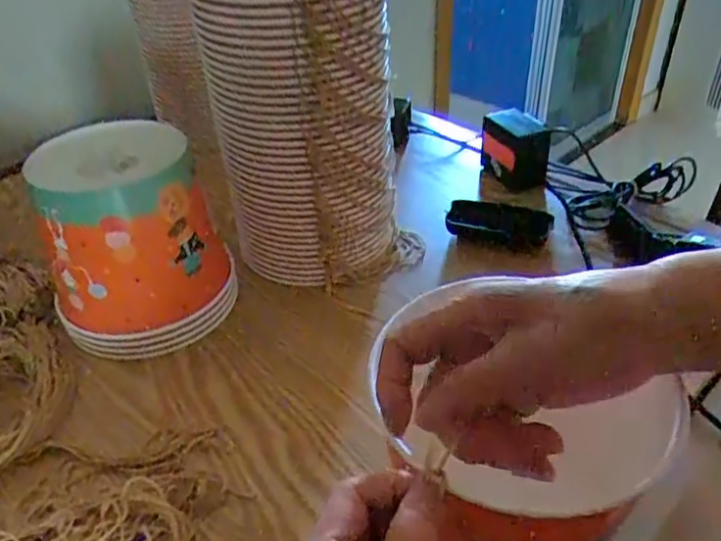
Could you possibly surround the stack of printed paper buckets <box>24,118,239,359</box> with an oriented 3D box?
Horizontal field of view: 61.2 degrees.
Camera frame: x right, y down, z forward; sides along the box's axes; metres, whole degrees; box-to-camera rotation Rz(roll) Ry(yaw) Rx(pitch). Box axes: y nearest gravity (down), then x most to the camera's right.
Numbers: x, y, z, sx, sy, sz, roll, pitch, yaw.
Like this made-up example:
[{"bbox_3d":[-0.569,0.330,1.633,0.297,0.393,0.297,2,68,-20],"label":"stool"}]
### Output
[{"bbox_3d":[-0.197,-0.024,0.536,0.144,0.163,0.130,-25,43,-28],"label":"stack of printed paper buckets"}]

